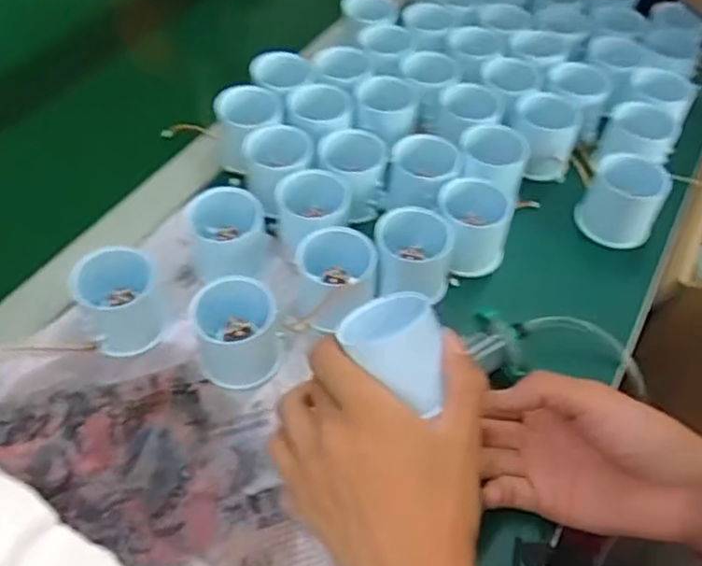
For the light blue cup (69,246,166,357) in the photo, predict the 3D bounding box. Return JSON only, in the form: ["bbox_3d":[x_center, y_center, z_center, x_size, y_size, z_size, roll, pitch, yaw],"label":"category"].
[{"bbox_3d":[-0.148,0.011,0.426,0.049,0.049,0.046,3,51,-4],"label":"light blue cup"}]

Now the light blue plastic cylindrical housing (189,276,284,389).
[{"bbox_3d":[-0.072,0.031,0.417,0.050,0.048,0.051,3,51,-4],"label":"light blue plastic cylindrical housing"}]

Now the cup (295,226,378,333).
[{"bbox_3d":[-0.010,-0.004,0.446,0.053,0.049,0.056,3,52,-3],"label":"cup"}]

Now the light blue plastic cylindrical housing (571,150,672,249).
[{"bbox_3d":[0.209,-0.065,0.507,0.053,0.052,0.049,3,51,-4],"label":"light blue plastic cylindrical housing"}]

